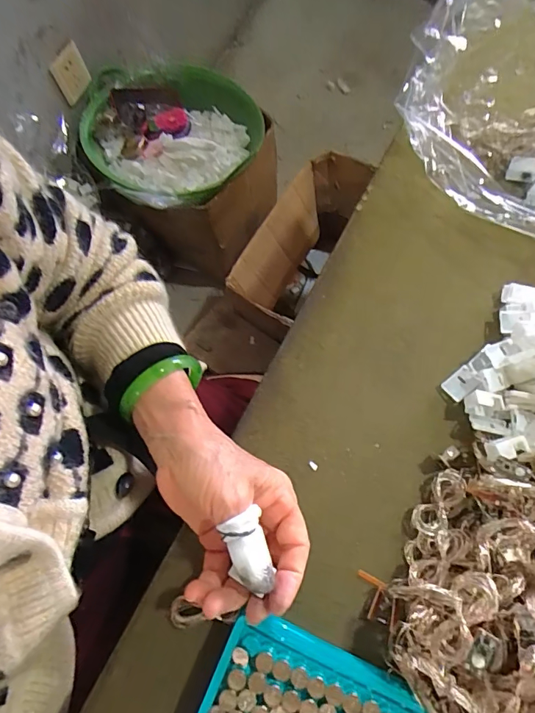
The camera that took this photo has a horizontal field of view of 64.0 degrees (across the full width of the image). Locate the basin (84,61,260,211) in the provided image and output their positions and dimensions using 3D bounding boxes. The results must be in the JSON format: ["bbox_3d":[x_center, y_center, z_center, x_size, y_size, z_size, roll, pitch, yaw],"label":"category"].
[{"bbox_3d":[-0.217,-0.505,0.960,0.413,0.114,0.377,-1,71,2],"label":"basin"}]

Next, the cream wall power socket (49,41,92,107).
[{"bbox_3d":[-0.416,-0.602,0.912,0.017,0.106,0.087,36,76,6],"label":"cream wall power socket"}]

